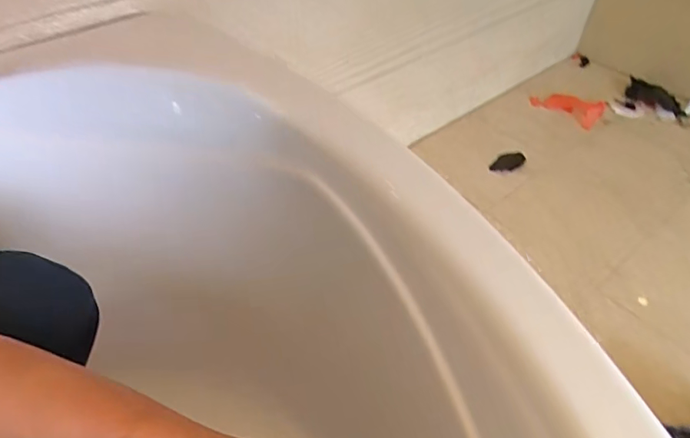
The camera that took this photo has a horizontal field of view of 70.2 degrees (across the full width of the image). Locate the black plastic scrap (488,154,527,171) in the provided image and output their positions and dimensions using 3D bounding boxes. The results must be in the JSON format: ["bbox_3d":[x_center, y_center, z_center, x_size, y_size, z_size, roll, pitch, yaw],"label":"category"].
[{"bbox_3d":[0.435,-0.151,1.310,0.103,0.007,0.051,-9,63,-9],"label":"black plastic scrap"}]

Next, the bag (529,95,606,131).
[{"bbox_3d":[0.663,-0.334,1.471,0.203,0.037,0.122,20,50,18],"label":"bag"}]

